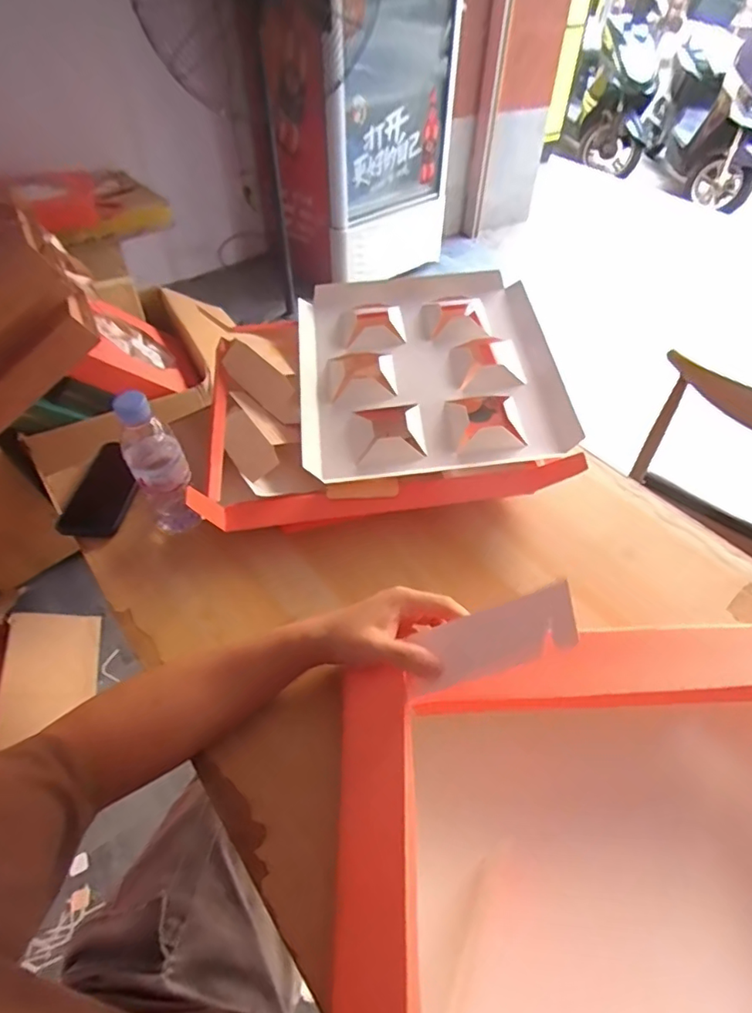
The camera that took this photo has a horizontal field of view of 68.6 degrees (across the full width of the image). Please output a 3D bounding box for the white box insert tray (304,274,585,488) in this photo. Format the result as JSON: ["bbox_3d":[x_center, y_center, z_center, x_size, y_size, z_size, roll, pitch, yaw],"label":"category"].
[{"bbox_3d":[0.065,-0.201,0.760,0.333,0.046,0.395,-3,49,-2],"label":"white box insert tray"}]

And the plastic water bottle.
[{"bbox_3d":[-0.240,-0.047,0.607,0.057,0.179,0.058,-24,53,-19],"label":"plastic water bottle"}]

